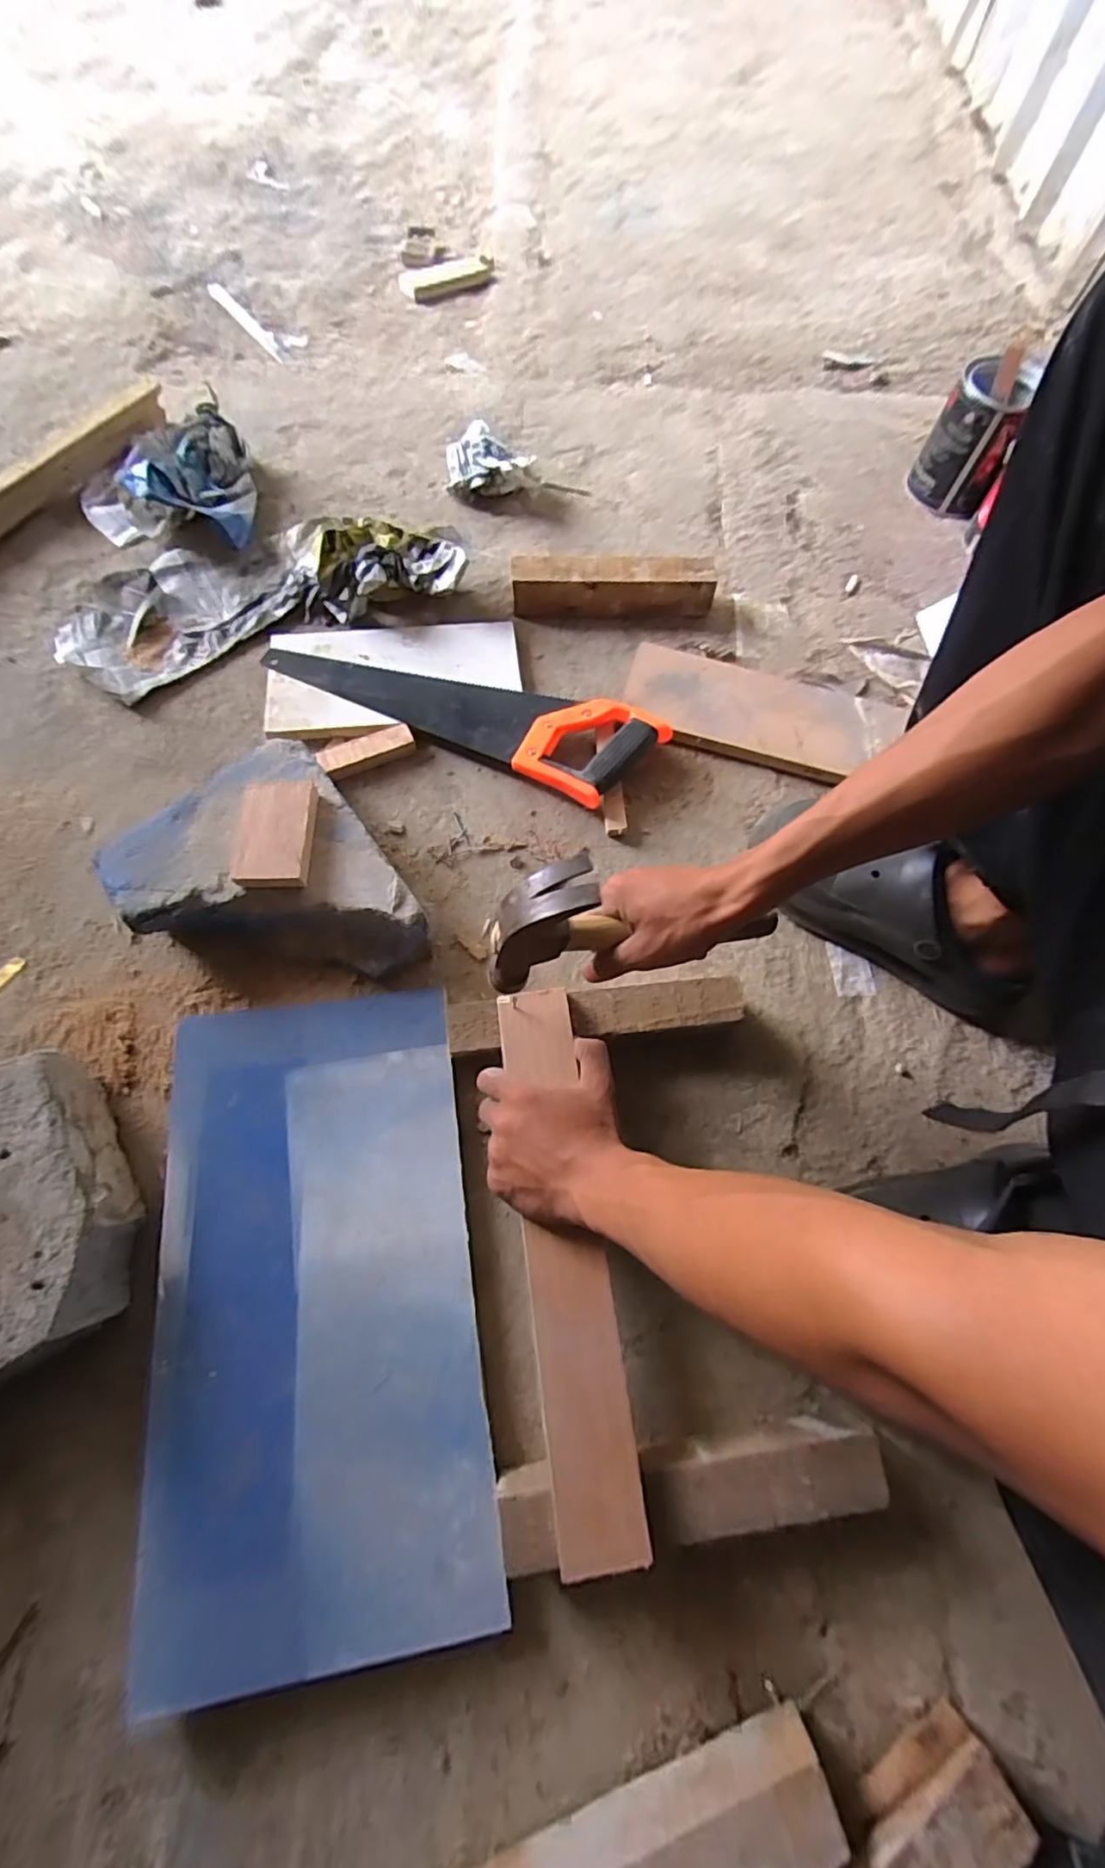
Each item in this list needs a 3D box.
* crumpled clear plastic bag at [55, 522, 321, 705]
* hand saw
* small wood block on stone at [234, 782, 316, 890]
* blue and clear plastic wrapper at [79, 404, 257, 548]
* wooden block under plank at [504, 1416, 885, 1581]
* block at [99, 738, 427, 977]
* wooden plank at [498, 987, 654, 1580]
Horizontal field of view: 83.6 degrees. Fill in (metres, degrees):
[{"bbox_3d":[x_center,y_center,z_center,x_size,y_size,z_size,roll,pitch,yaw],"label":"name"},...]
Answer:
[{"bbox_3d":[-0.409,-0.390,0.711,0.315,0.031,0.174,-38,74,-15],"label":"crumpled clear plastic bag"},{"bbox_3d":[-0.097,-0.249,0.661,0.415,0.034,0.112,24,69,7],"label":"hand saw"},{"bbox_3d":[-0.233,-0.085,0.515,0.062,0.019,0.092,-2,69,-3],"label":"small wood block on stone"},{"bbox_3d":[-0.469,-0.567,0.758,0.234,0.072,0.186,7,68,0],"label":"blue and clear plastic wrapper"},{"bbox_3d":[0.086,0.367,0.413,0.240,0.046,0.052,-5,69,-4],"label":"wooden block under plank"},{"bbox_3d":[-0.247,-0.033,0.545,0.197,0.077,0.228,-34,74,-14],"label":"block"},{"bbox_3d":[0.009,0.211,0.435,0.056,0.023,0.356,-6,67,-5],"label":"wooden plank"}]

